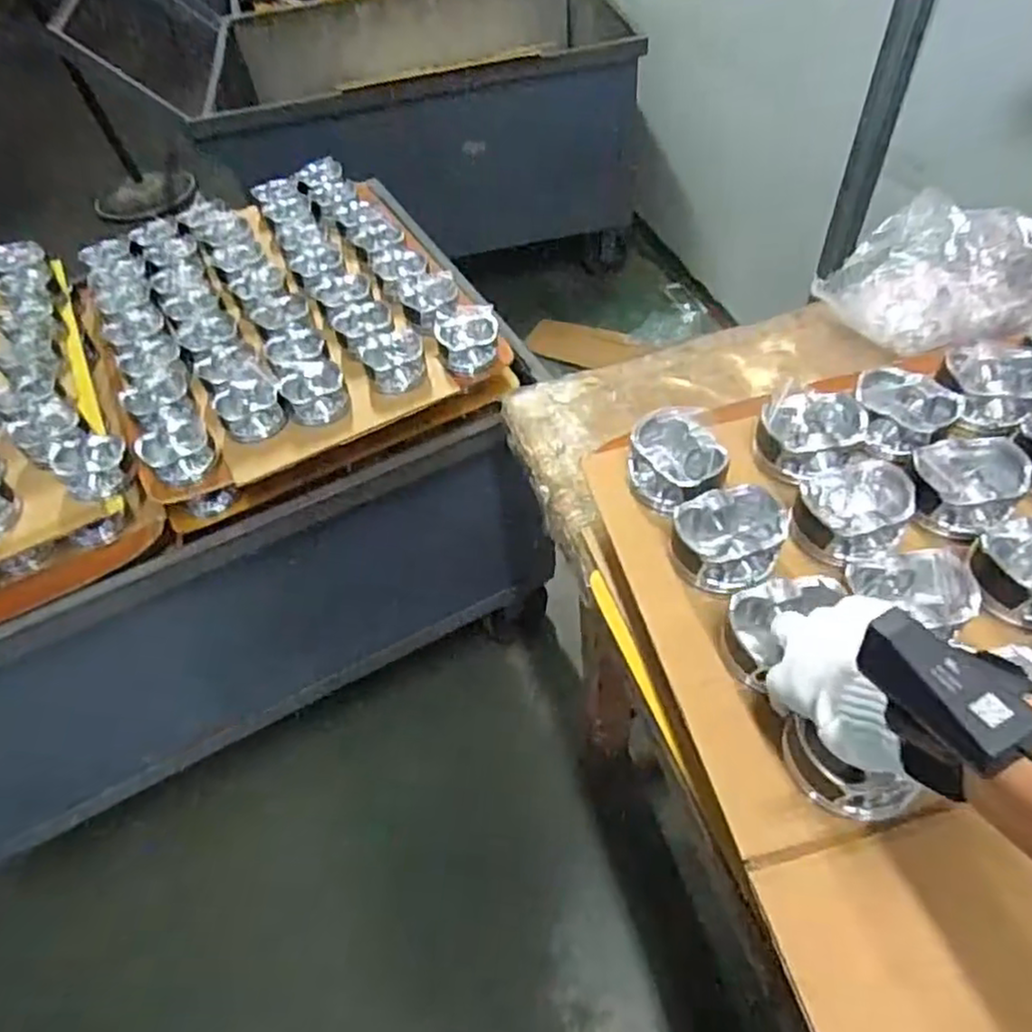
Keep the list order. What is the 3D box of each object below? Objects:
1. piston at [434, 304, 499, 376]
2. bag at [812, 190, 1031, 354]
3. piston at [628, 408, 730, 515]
[{"bbox_3d":[-0.066,-0.246,0.966,0.081,0.054,0.088,-3,52,4],"label":"piston"},{"bbox_3d":[0.494,-0.230,0.729,0.325,0.131,0.147,13,55,15],"label":"bag"},{"bbox_3d":[0.134,-0.045,0.581,0.078,0.043,0.085,2,53,8],"label":"piston"}]

